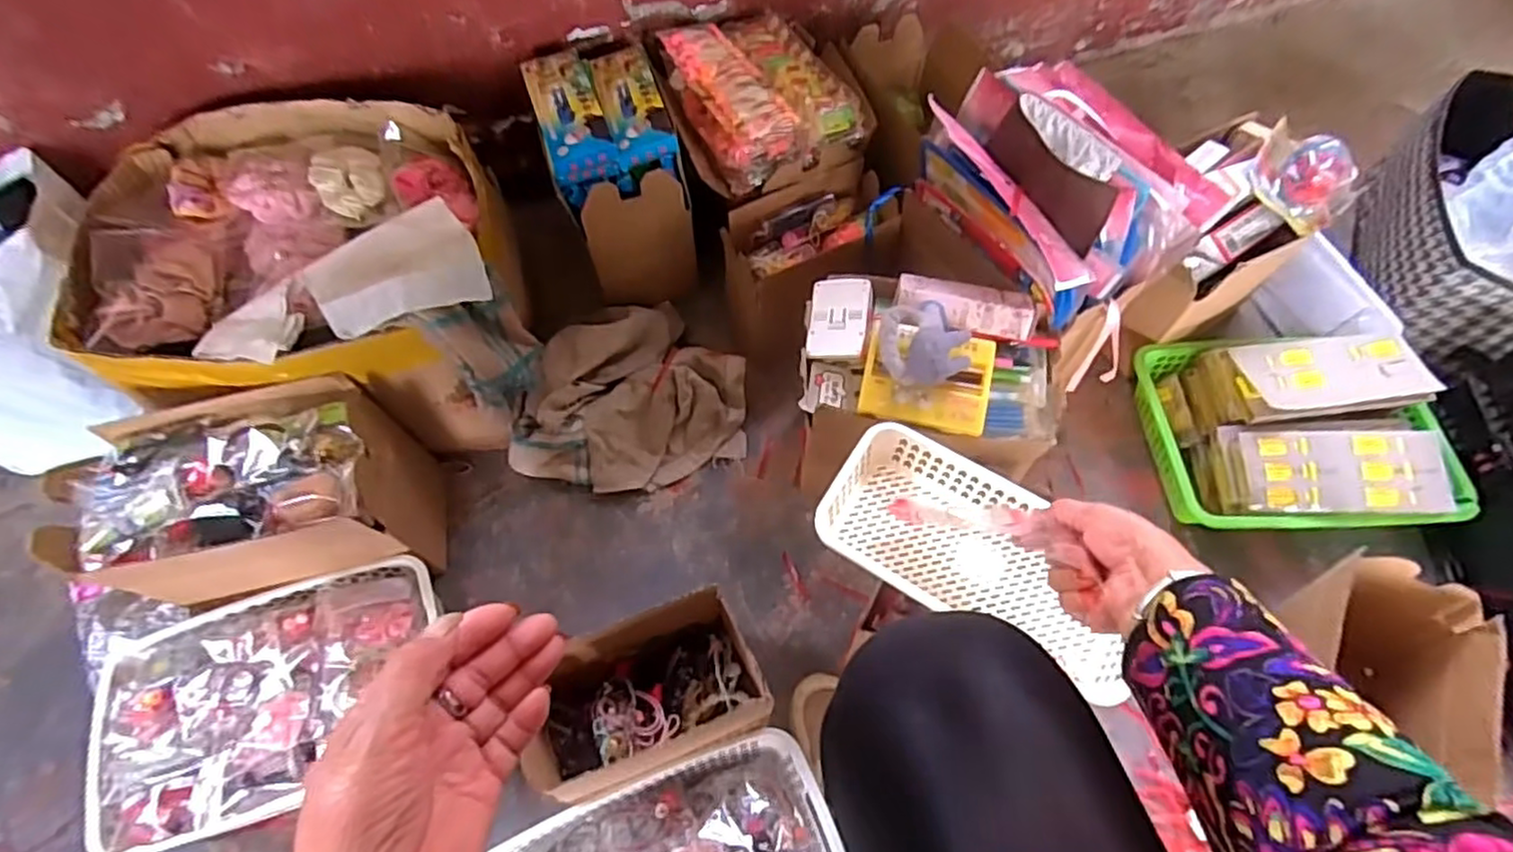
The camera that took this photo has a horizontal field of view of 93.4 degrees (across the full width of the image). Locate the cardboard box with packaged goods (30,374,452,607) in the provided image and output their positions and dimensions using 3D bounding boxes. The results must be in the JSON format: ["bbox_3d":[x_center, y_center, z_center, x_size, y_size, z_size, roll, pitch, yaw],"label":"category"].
[{"bbox_3d":[-0.477,0.086,0.701,0.263,0.201,0.143,-11,61,-7],"label":"cardboard box with packaged goods"}]

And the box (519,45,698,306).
[{"bbox_3d":[-0.172,-0.303,0.884,0.141,0.214,0.211,-16,61,-10],"label":"box"}]

